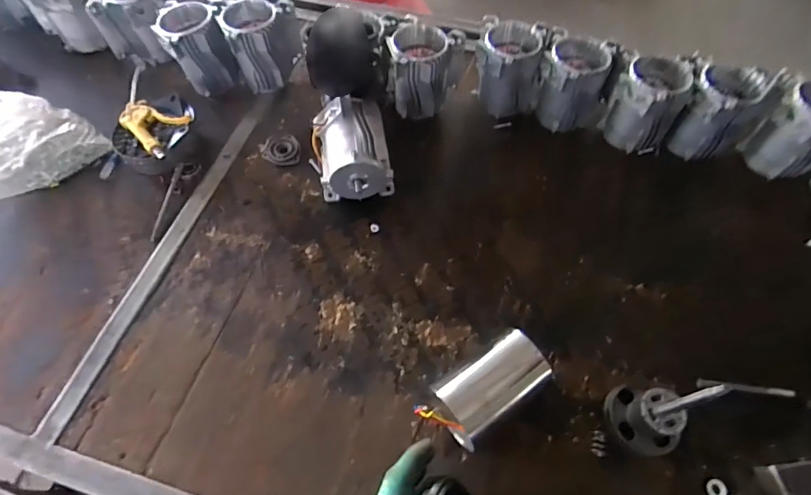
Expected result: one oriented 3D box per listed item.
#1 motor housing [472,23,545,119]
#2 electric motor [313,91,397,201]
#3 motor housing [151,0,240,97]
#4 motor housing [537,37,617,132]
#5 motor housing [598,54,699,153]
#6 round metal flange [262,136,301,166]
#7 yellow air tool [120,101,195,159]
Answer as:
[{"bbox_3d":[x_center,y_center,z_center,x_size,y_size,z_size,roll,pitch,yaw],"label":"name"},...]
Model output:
[{"bbox_3d":[0.190,-0.319,0.809,0.111,0.130,0.095,-18,63,-9],"label":"motor housing"},{"bbox_3d":[-0.089,-0.157,0.737,0.120,0.115,0.153,-11,62,-6],"label":"electric motor"},{"bbox_3d":[-0.390,-0.378,0.848,0.114,0.127,0.106,-16,63,-8],"label":"motor housing"},{"bbox_3d":[0.300,-0.286,0.795,0.115,0.127,0.098,24,64,13],"label":"motor housing"},{"bbox_3d":[0.428,-0.251,0.785,0.107,0.144,0.111,0,61,0],"label":"motor housing"},{"bbox_3d":[-0.224,-0.178,0.809,0.069,0.008,0.064,0,61,0],"label":"round metal flange"},{"bbox_3d":[-0.431,-0.223,0.784,0.136,0.020,0.104,40,69,19],"label":"yellow air tool"}]

